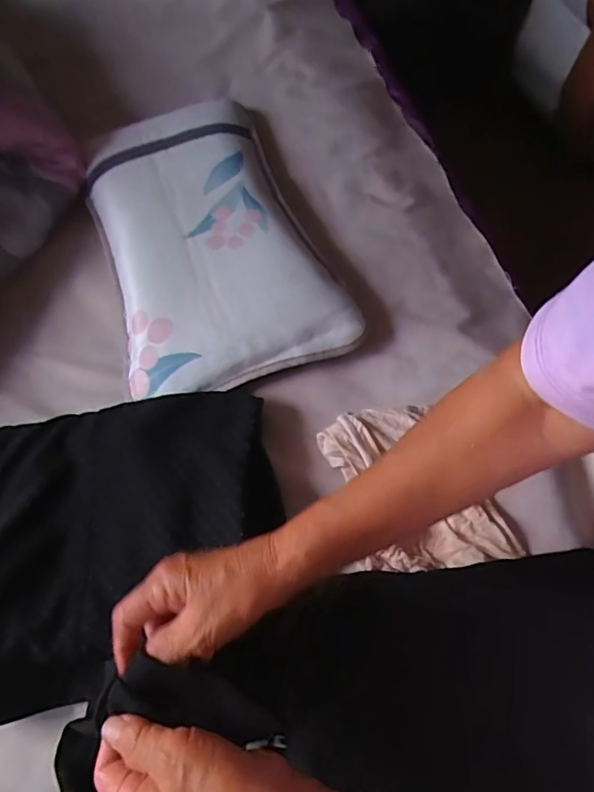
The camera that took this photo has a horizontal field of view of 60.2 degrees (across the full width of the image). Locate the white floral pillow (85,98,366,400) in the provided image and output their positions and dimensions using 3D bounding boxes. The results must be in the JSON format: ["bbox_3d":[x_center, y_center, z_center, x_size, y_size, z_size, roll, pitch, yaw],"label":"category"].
[{"bbox_3d":[-0.113,-0.203,0.620,0.243,0.054,0.437,-17,63,-9],"label":"white floral pillow"}]

